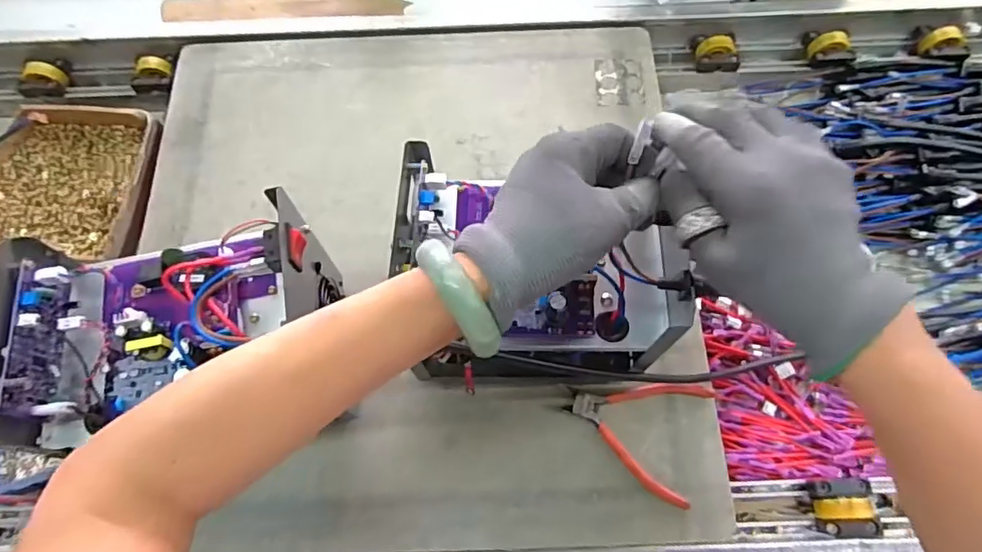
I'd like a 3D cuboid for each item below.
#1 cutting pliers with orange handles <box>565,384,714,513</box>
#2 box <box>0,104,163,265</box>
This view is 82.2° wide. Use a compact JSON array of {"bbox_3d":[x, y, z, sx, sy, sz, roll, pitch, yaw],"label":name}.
[{"bbox_3d":[0.135,0.138,0.534,0.132,0.008,0.112,20,70,9],"label":"cutting pliers with orange handles"},{"bbox_3d":[-0.524,-0.118,0.691,0.214,0.048,0.222,2,68,2],"label":"box"}]

